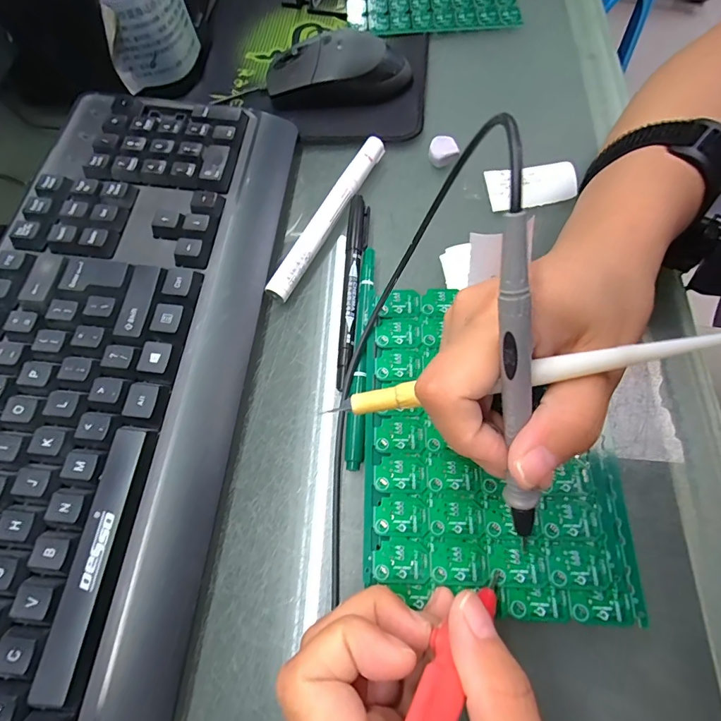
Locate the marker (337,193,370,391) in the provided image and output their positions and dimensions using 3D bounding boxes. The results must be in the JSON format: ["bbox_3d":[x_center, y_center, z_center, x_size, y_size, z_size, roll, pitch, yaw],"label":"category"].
[{"bbox_3d":[-0.005,-0.049,0.260,0.013,0.009,0.136,2,67,5],"label":"marker"}]

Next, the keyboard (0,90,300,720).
[{"bbox_3d":[-0.145,0.012,0.225,0.155,0.041,0.424,4,64,1],"label":"keyboard"}]

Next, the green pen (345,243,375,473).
[{"bbox_3d":[0.001,-0.010,0.240,0.010,0.010,0.141,3,67,5],"label":"green pen"}]

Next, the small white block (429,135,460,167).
[{"bbox_3d":[0.061,-0.152,0.302,0.020,0.015,0.016,6,67,7],"label":"small white block"}]

